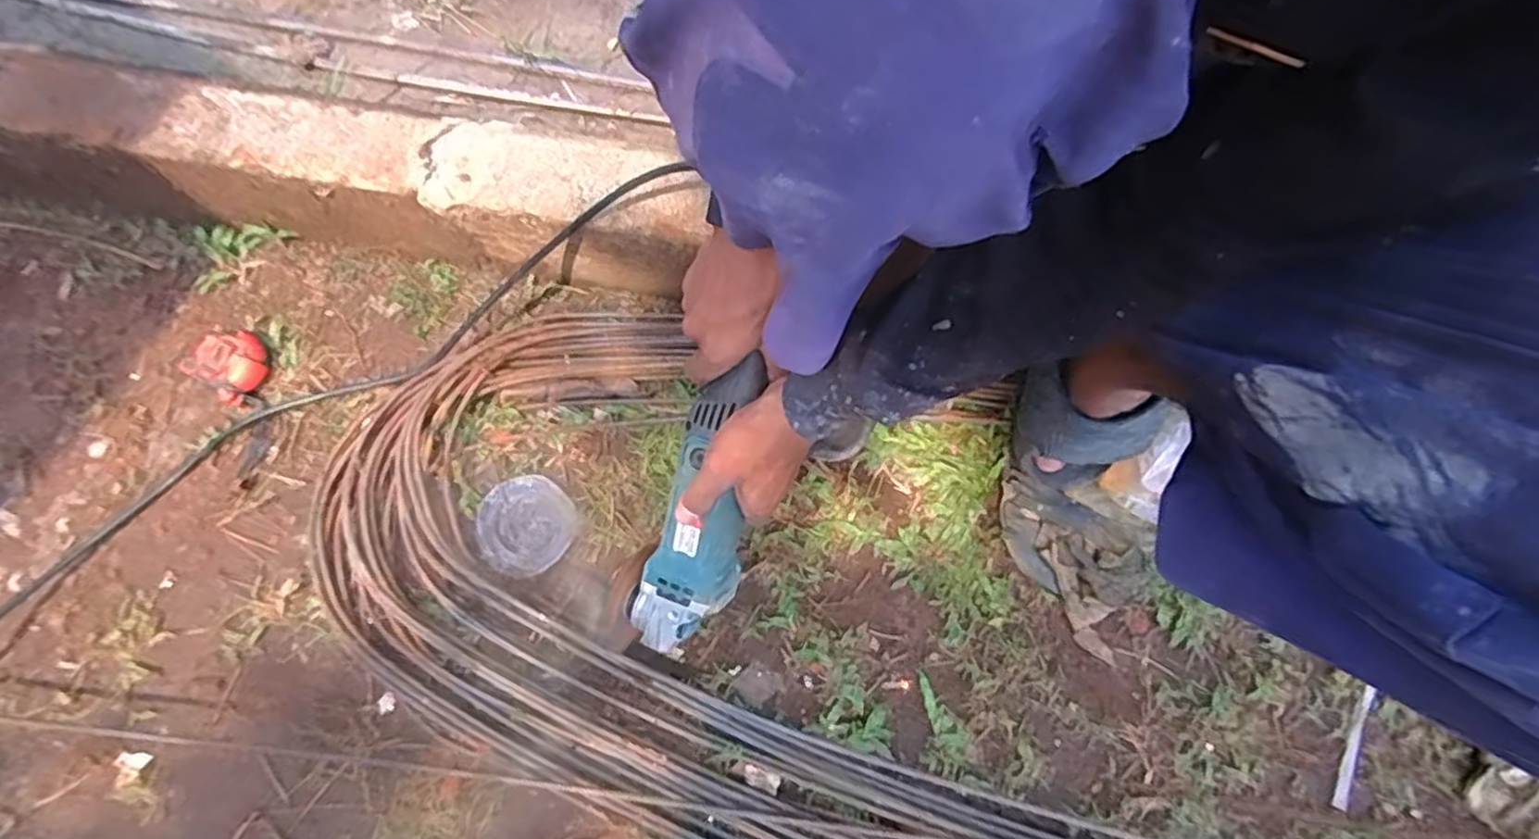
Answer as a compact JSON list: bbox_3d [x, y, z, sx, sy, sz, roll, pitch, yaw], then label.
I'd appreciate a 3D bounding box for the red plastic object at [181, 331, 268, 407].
[{"bbox_3d":[-0.509,-0.056,0.678,0.068,0.033,0.061,34,79,6],"label":"red plastic object"}]

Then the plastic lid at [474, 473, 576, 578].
[{"bbox_3d":[-0.225,0.097,0.667,0.085,0.006,0.086,0,77,-1],"label":"plastic lid"}]

